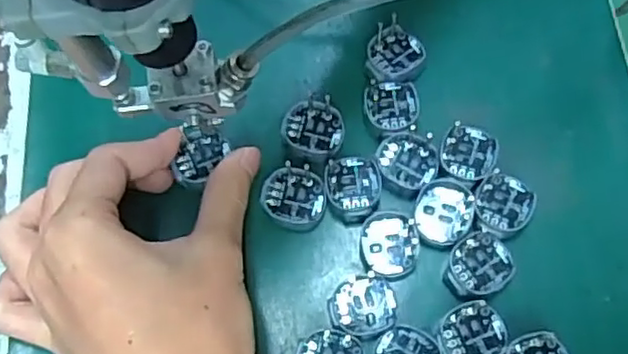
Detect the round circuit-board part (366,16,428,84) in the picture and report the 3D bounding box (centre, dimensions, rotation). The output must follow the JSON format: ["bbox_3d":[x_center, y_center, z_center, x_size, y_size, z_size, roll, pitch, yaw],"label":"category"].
[{"bbox_3d":[0.040,-0.060,0.306,0.026,0.006,0.032,12,71,7],"label":"round circuit-board part"}]

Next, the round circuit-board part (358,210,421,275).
[{"bbox_3d":[0.033,0.029,0.278,0.025,0.004,0.028,7,71,5],"label":"round circuit-board part"}]

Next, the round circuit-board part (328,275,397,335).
[{"bbox_3d":[0.020,0.054,0.269,0.028,0.004,0.024,-4,70,1],"label":"round circuit-board part"}]

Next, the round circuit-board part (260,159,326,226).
[{"bbox_3d":[-0.009,0.007,0.286,0.028,0.004,0.027,-1,71,2],"label":"round circuit-board part"}]

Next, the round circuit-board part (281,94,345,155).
[{"bbox_3d":[0.000,-0.023,0.296,0.027,0.004,0.028,-1,71,2],"label":"round circuit-board part"}]

